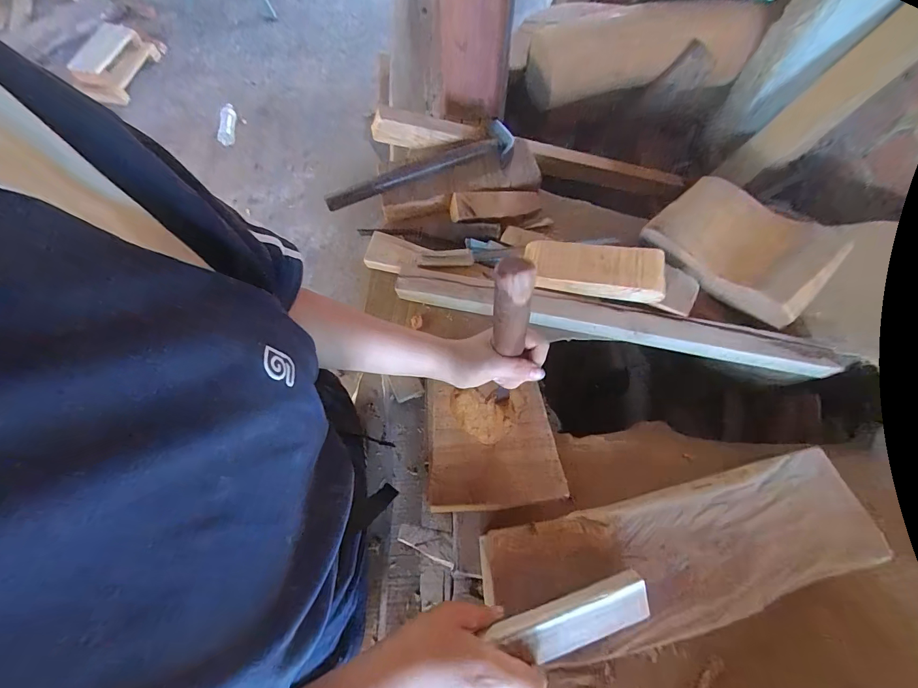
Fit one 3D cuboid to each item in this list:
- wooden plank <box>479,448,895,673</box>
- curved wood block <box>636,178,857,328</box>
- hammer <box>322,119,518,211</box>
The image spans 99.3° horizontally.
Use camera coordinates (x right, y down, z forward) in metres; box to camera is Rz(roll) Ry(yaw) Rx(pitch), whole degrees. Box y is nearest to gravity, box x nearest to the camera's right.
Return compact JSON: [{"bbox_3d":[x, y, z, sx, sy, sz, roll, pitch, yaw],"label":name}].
[{"bbox_3d":[0.252,0.221,0.417,0.443,0.019,0.127,-9,64,-12],"label":"wooden plank"},{"bbox_3d":[0.409,-0.151,0.565,0.169,0.059,0.224,-40,74,-16],"label":"curved wood block"},{"bbox_3d":[-0.059,-0.289,0.643,0.327,0.036,0.061,-23,70,-10],"label":"hammer"}]

